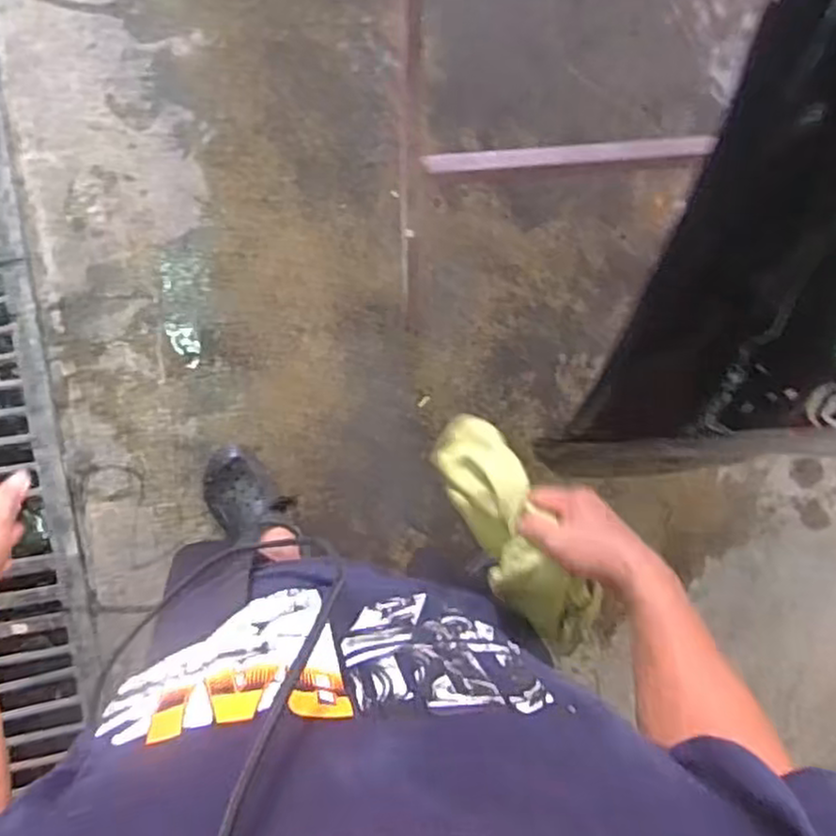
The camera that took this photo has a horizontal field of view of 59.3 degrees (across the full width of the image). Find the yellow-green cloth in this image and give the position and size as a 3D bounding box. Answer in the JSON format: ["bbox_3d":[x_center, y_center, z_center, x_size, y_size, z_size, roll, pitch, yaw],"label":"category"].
[{"bbox_3d":[0.085,0.100,0.737,0.076,0.106,0.258,-24,56,-5],"label":"yellow-green cloth"}]

